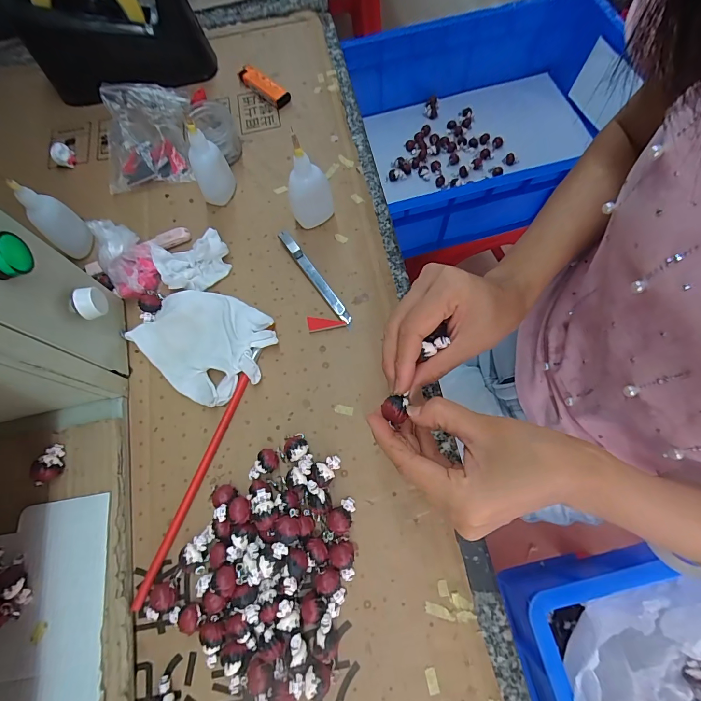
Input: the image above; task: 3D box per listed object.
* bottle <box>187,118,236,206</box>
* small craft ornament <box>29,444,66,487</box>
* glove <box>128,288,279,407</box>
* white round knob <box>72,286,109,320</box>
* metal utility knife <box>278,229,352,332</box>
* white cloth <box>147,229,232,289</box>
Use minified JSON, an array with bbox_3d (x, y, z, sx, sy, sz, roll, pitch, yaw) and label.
[{"bbox_3d":[-0.150,-0.196,0.388,0.036,0.079,0.037,-18,71,-3],"label":"bottle"},{"bbox_3d":[-0.252,0.095,0.309,0.019,0.018,0.029,-19,71,-5],"label":"small craft ornament"},{"bbox_3d":[-0.142,-0.012,0.357,0.129,0.015,0.101,29,74,12],"label":"glove"},{"bbox_3d":[-0.218,-0.039,0.308,0.019,0.019,0.024,-19,71,-5],"label":"white round knob"},{"bbox_3d":[-0.036,-0.076,0.380,0.011,0.010,0.126,-33,74,-12],"label":"metal utility knife"},{"bbox_3d":[-0.161,-0.090,0.373,0.070,0.033,0.046,-15,71,-3],"label":"white cloth"}]

